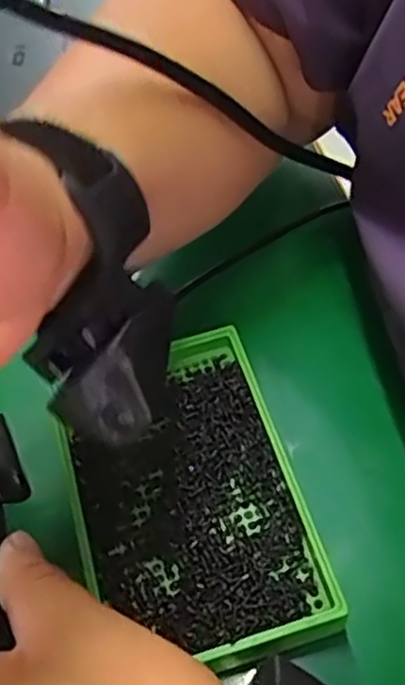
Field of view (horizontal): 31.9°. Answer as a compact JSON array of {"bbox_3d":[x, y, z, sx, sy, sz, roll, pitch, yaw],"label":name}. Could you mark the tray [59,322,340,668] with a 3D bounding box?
[{"bbox_3d":[-0.008,0.062,0.298,0.090,0.022,0.134,-13,53,-8],"label":"tray"}]

